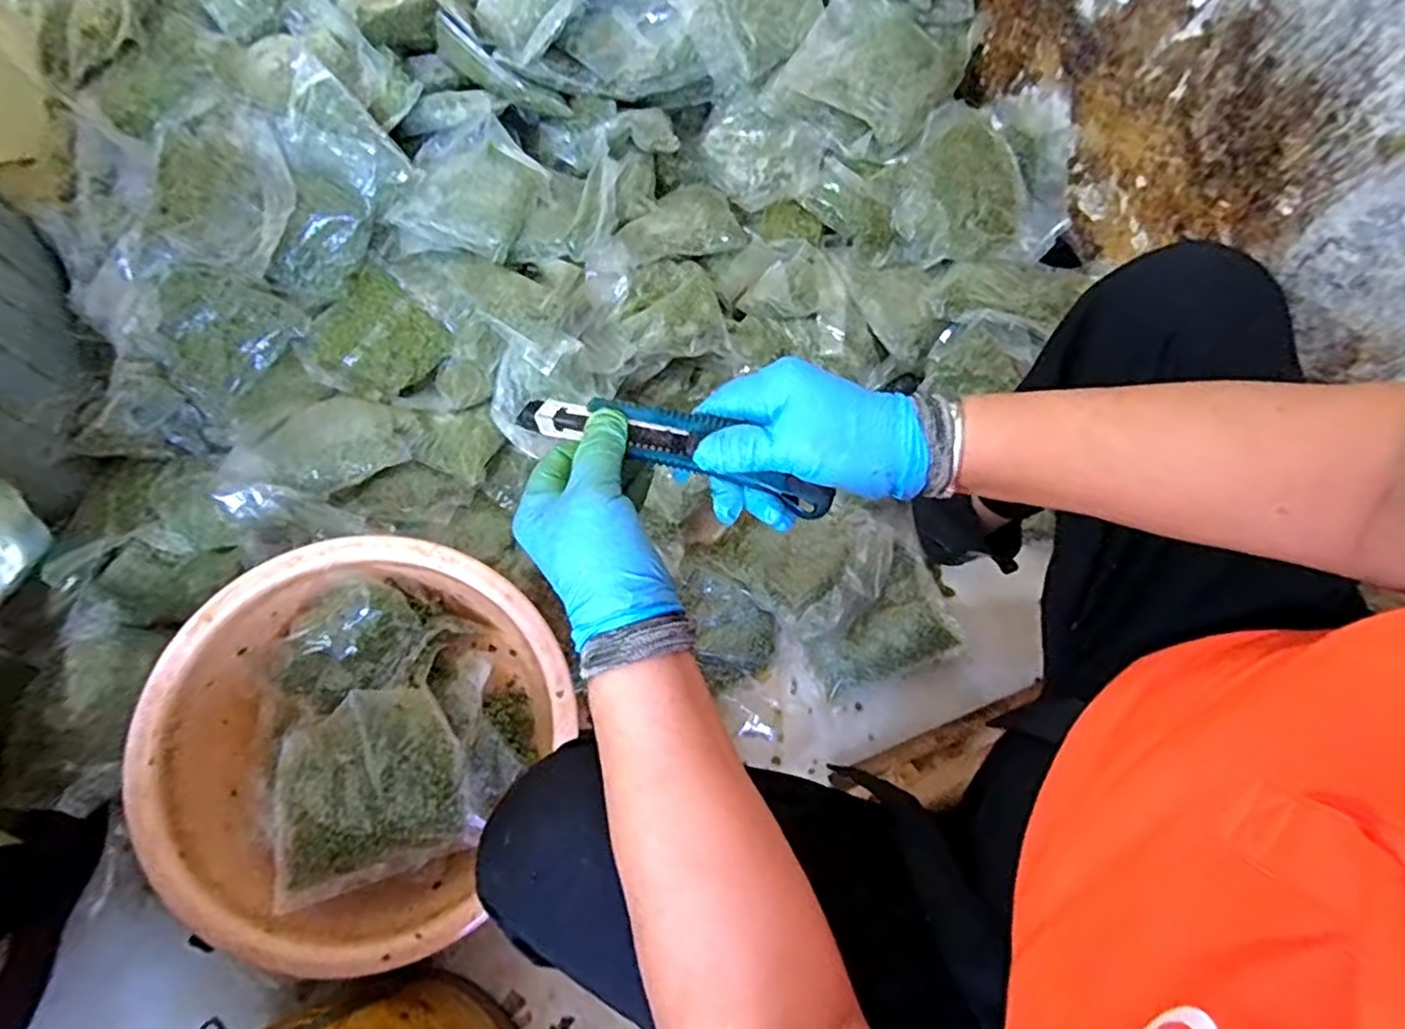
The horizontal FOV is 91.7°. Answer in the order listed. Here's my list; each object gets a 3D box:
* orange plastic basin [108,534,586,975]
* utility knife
[{"bbox_3d":[-0.332,0.217,0.680,0.322,0.164,0.357,34,76,12],"label":"orange plastic basin"},{"bbox_3d":[-0.011,-0.040,0.375,0.174,0.017,0.035,16,73,-2],"label":"utility knife"}]

